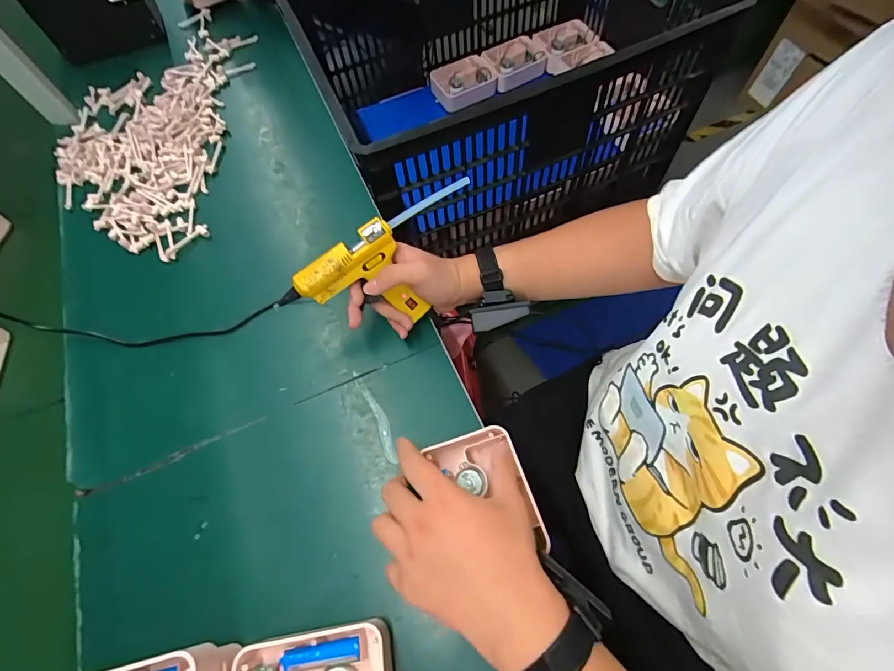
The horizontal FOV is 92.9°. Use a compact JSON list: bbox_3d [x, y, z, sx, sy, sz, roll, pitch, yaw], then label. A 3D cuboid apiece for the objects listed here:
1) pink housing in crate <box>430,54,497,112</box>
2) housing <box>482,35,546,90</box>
[{"bbox_3d":[0.041,-0.564,0.953,0.137,0.050,0.095,-27,66,-9],"label":"pink housing in crate"},{"bbox_3d":[0.154,-0.620,0.965,0.135,0.039,0.099,-28,66,-9],"label":"housing"}]

